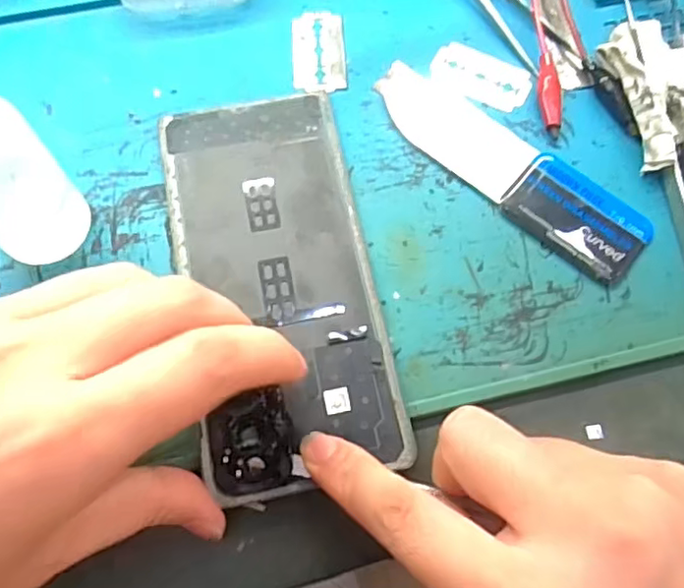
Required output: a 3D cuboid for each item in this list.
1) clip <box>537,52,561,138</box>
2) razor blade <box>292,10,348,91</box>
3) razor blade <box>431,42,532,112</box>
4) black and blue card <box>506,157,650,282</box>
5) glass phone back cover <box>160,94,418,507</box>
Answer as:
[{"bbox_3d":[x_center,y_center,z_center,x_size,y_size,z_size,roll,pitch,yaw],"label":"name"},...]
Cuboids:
[{"bbox_3d":[0.087,-0.084,0.264,0.009,0.007,0.038,-2,71,-2],"label":"clip"},{"bbox_3d":[-0.010,-0.107,0.271,0.023,0.004,0.042,-3,71,-2],"label":"razor blade"},{"bbox_3d":[0.060,-0.095,0.270,0.042,0.004,0.024,25,72,7],"label":"razor blade"},{"bbox_3d":[0.094,-0.031,0.247,0.053,0.004,0.035,41,75,12],"label":"black and blue card"},{"bbox_3d":[-0.025,-0.008,0.237,0.071,0.004,0.154,-13,70,-6],"label":"glass phone back cover"}]

